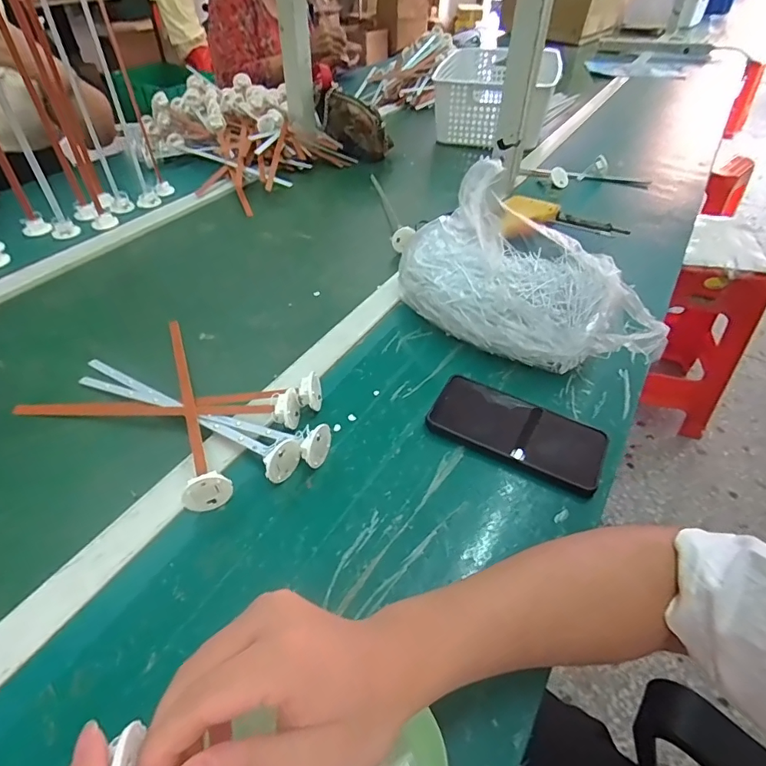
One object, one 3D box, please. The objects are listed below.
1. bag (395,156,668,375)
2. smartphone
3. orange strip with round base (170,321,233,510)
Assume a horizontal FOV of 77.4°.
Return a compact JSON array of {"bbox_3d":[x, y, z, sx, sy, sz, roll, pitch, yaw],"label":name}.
[{"bbox_3d":[0.160,-0.108,0.541,0.294,0.132,0.147,35,53,29],"label":"bag"},{"bbox_3d":[0.130,0.045,0.464,0.162,0.013,0.075,22,48,19],"label":"smartphone"},{"bbox_3d":[-0.197,0.006,0.478,0.035,0.038,0.282,-17,47,-18],"label":"orange strip with round base"}]

